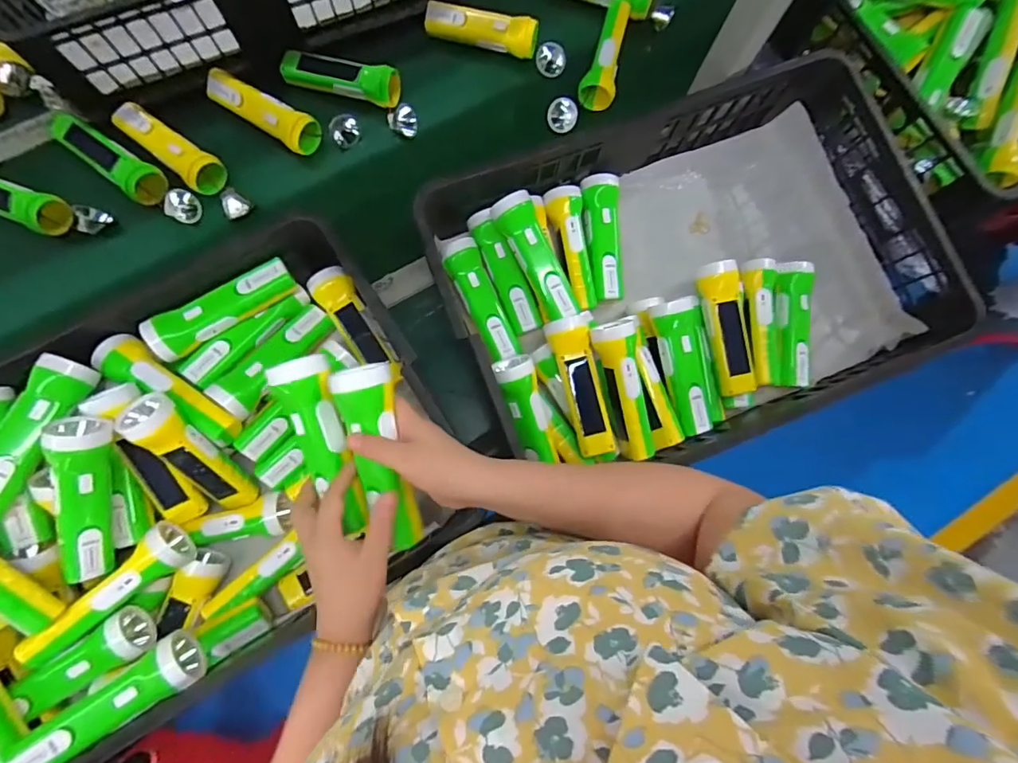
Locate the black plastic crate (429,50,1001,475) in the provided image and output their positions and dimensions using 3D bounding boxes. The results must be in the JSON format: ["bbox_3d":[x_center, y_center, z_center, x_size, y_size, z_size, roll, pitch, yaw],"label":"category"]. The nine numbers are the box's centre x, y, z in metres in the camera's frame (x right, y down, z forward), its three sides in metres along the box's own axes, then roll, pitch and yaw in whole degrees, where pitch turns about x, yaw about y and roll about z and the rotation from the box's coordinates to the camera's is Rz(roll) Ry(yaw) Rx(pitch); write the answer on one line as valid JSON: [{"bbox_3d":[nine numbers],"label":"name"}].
[{"bbox_3d":[0.263,-0.145,0.669,0.676,0.190,0.410,-22,79,-5],"label":"black plastic crate"}]

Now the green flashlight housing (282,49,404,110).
[{"bbox_3d":[-0.249,-0.450,0.733,0.170,0.047,0.063,13,78,2],"label":"green flashlight housing"}]

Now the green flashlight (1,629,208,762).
[{"bbox_3d":[-0.392,0.324,0.489,0.174,0.060,0.050,-36,80,-8],"label":"green flashlight"}]

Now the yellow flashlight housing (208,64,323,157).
[{"bbox_3d":[-0.356,-0.394,0.715,0.167,0.046,0.054,33,79,6],"label":"yellow flashlight housing"}]

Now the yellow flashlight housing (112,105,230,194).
[{"bbox_3d":[-0.478,-0.333,0.693,0.175,0.041,0.055,38,80,7],"label":"yellow flashlight housing"}]

